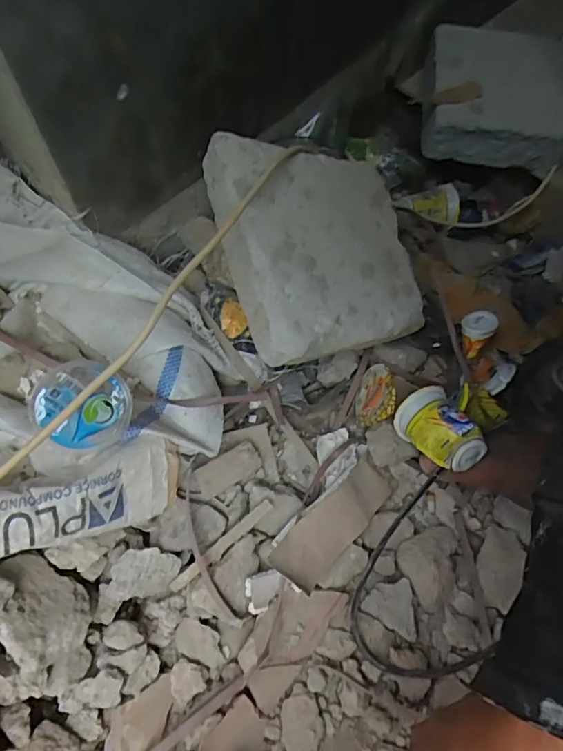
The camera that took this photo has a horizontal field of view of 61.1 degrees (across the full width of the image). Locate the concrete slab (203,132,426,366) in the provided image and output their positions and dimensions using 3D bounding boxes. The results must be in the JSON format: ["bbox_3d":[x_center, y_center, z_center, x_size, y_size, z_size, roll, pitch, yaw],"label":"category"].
[{"bbox_3d":[0.044,-0.145,0.532,0.212,0.069,0.242,-16,94,-22],"label":"concrete slab"}]

